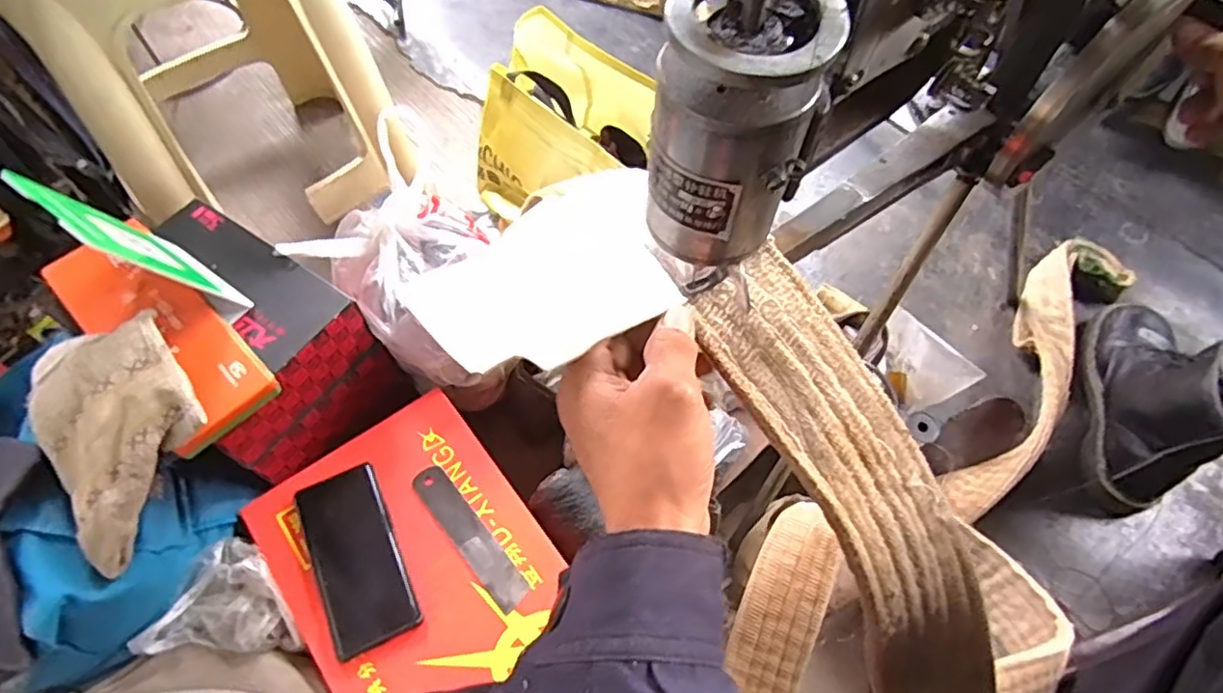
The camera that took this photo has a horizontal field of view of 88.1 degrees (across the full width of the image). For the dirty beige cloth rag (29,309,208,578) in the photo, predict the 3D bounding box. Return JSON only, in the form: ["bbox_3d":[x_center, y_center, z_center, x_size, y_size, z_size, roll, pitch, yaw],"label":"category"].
[{"bbox_3d":[-0.381,0.067,0.489,0.120,0.031,0.179,-26,83,2],"label":"dirty beige cloth rag"}]

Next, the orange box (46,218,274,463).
[{"bbox_3d":[-0.387,-0.013,0.544,0.242,0.023,0.086,40,67,18],"label":"orange box"}]

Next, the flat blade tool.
[{"bbox_3d":[-0.137,0.181,0.612,0.034,0.004,0.159,-37,68,-20],"label":"flat blade tool"}]

